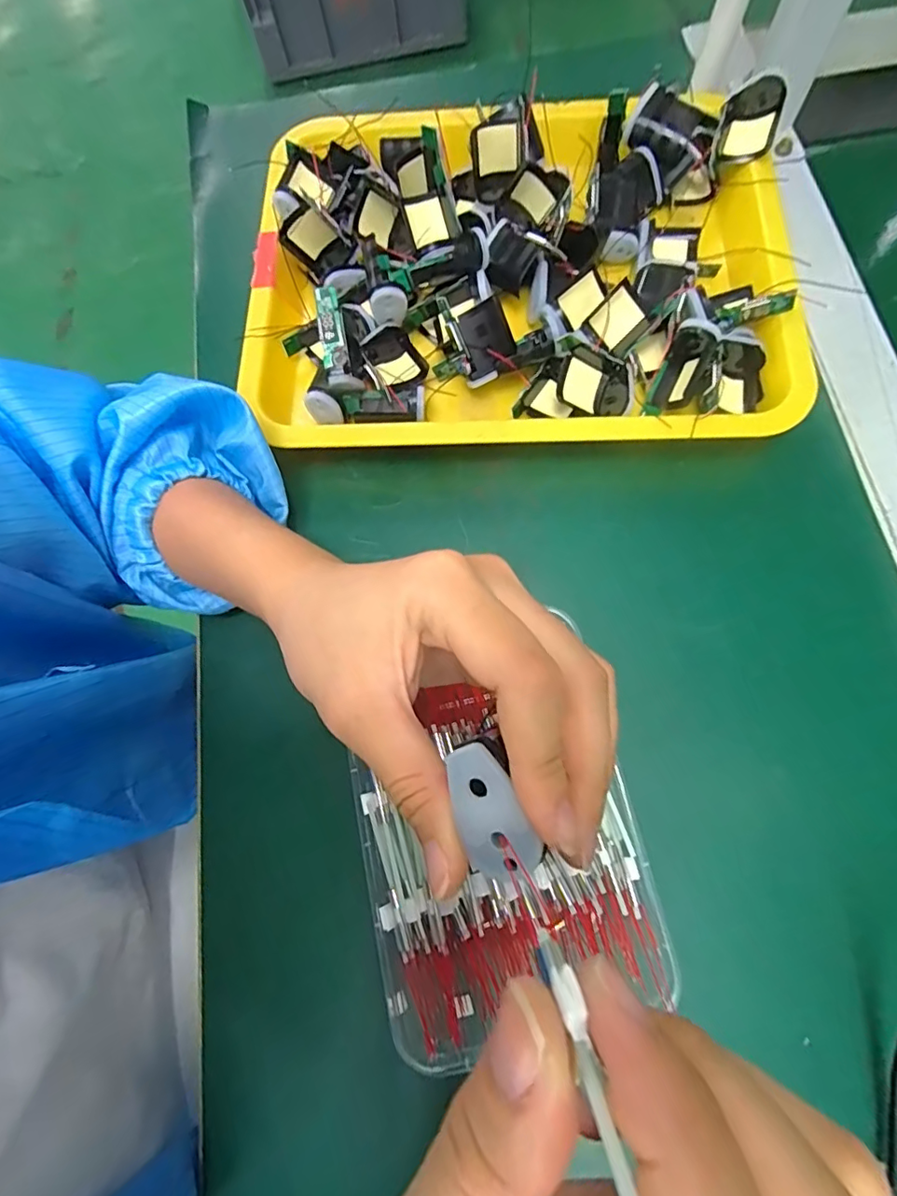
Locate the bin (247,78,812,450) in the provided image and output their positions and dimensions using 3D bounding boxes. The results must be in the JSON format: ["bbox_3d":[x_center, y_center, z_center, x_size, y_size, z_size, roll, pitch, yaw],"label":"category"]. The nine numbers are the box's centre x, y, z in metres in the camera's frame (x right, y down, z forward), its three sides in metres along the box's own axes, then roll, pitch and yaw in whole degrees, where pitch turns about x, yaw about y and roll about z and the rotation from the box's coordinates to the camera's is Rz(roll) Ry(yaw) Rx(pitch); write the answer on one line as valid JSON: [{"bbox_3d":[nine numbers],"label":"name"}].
[{"bbox_3d":[0.041,-0.211,0.333,0.322,0.049,0.255,-1,73,5],"label":"bin"}]

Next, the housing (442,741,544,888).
[{"bbox_3d":[0.010,0.057,0.142,0.020,0.009,0.035,-33,79,19],"label":"housing"}]

